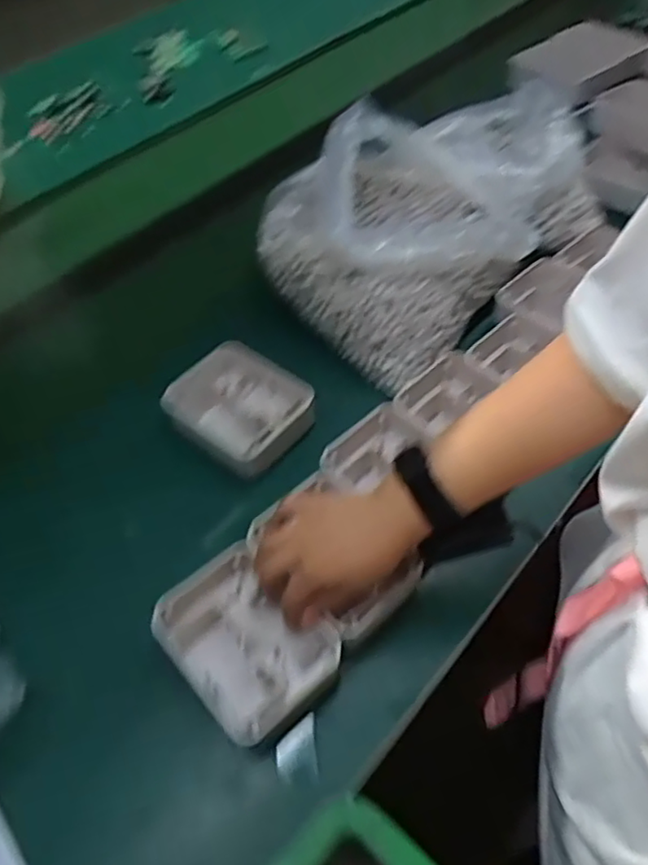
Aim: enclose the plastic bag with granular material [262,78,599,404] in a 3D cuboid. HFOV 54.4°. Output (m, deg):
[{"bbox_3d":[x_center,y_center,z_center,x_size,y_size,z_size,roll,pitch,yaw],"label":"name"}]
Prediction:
[{"bbox_3d":[0.167,-0.289,0.757,0.504,0.150,0.241,-39,63,-23],"label":"plastic bag with granular material"}]

